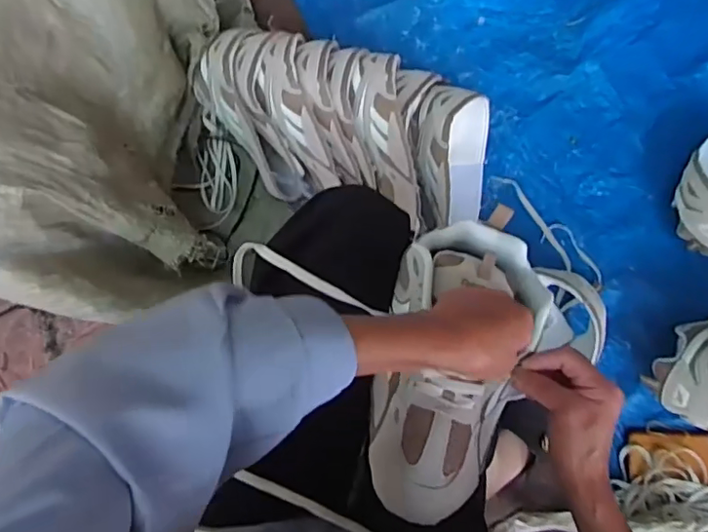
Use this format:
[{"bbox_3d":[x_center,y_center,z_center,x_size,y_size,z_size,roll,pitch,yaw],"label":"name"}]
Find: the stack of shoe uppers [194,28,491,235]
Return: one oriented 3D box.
[{"bbox_3d":[-0.009,-0.188,0.786,0.432,0.153,0.203,19,87,-5],"label":"stack of shoe uppers"}]

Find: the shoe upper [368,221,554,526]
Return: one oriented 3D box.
[{"bbox_3d":[0.084,0.080,0.469,0.121,0.069,0.245,16,78,7],"label":"shoe upper"}]

